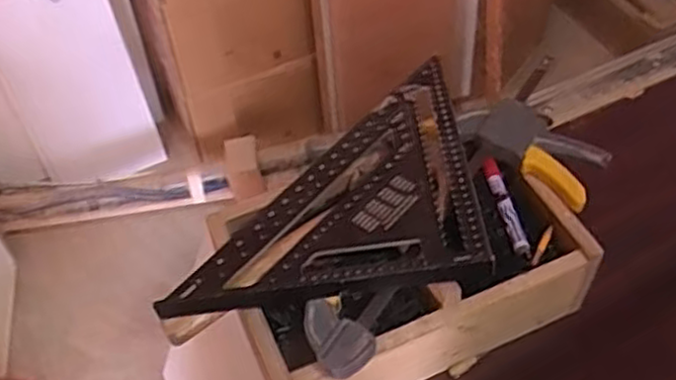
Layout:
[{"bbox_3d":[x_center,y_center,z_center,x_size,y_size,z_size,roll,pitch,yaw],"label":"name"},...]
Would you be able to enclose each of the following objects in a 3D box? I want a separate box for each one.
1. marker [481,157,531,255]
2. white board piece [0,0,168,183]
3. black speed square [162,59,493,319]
[{"bbox_3d":[0.173,0.014,0.745,0.019,0.020,0.113,-10,51,-4],"label":"marker"},{"bbox_3d":[-0.632,-0.258,1.716,0.308,0.584,0.051,-18,44,-10],"label":"white board piece"},{"bbox_3d":[-0.019,-0.010,0.729,0.299,0.039,0.281,-5,51,0],"label":"black speed square"}]

